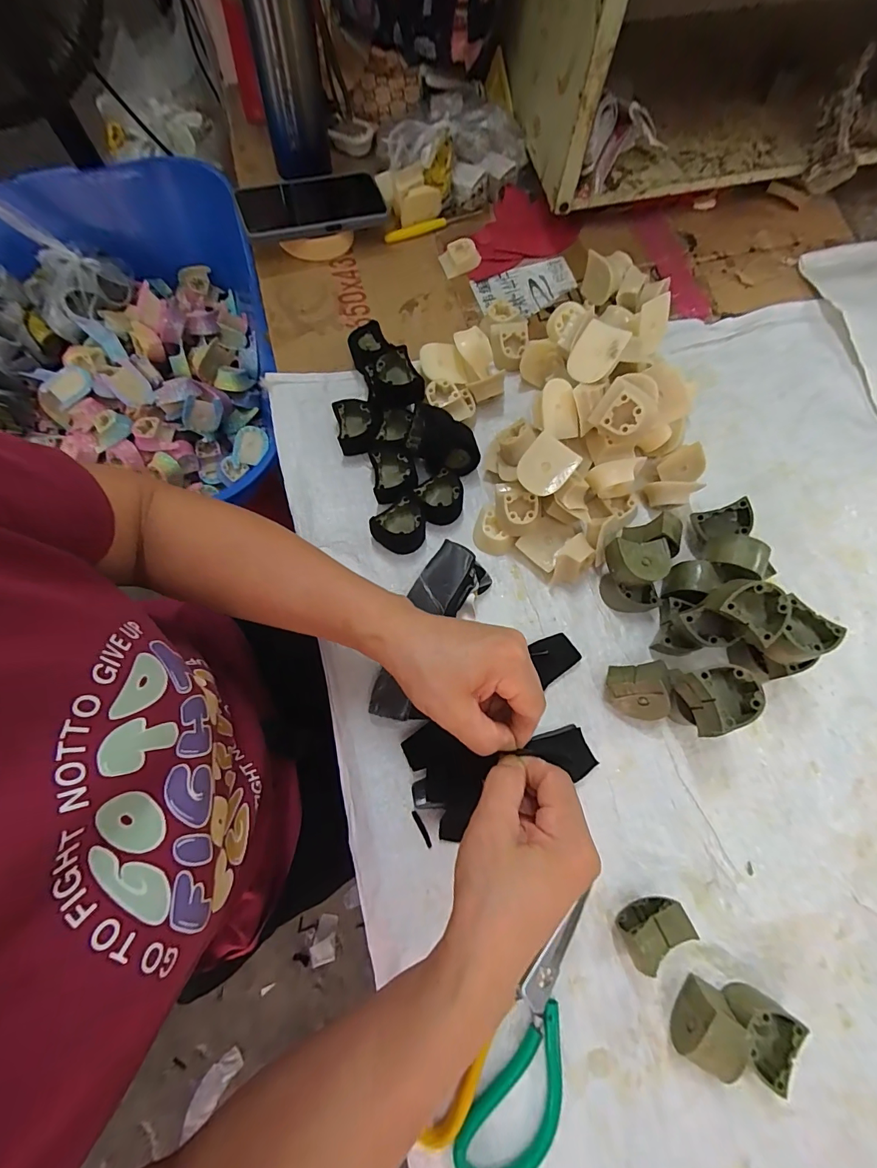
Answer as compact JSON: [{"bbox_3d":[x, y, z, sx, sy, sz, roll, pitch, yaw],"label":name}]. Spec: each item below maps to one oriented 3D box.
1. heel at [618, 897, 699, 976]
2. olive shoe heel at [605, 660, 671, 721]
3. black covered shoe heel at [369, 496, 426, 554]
[{"bbox_3d":[0.154,0.249,0.315,0.049,0.037,0.024,-25,77,-10],"label":"heel"},{"bbox_3d":[0.165,0.091,0.366,0.037,0.046,0.045,-8,74,-5],"label":"olive shoe heel"},{"bbox_3d":[-0.034,-0.052,0.410,0.049,0.029,0.039,-35,79,-12],"label":"black covered shoe heel"}]

